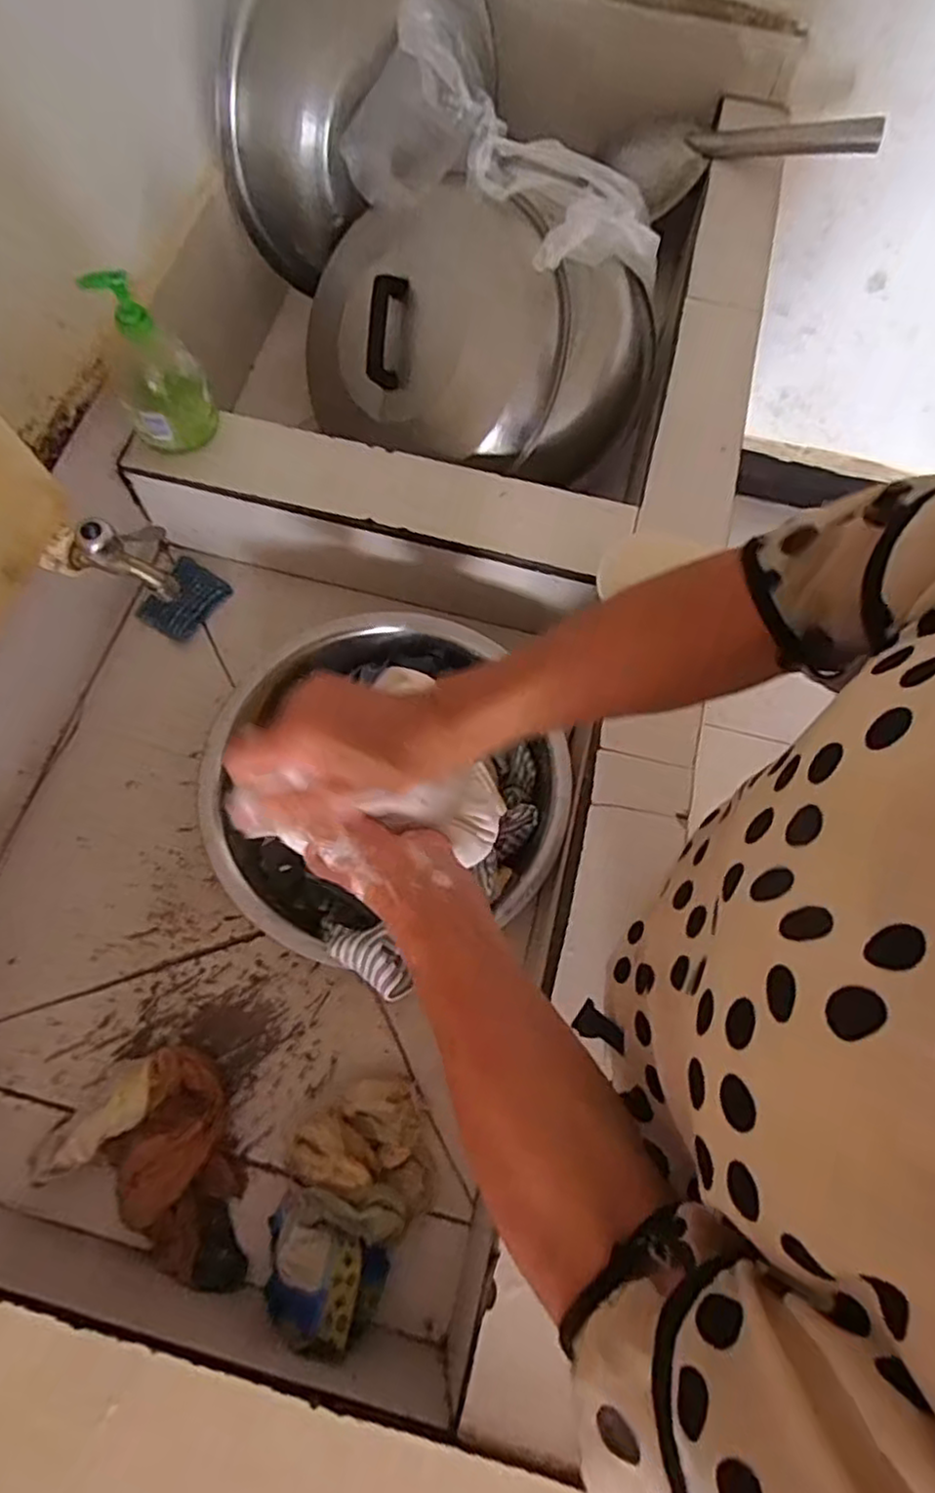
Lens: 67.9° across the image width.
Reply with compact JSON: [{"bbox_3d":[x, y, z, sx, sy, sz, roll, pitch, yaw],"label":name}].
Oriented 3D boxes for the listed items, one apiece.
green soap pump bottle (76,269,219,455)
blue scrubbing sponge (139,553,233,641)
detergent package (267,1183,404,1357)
[{"bbox_3d":[-0.302,-0.368,0.659,0.080,0.154,0.075,-23,71,-9],"label":"green soap pump bottle"},{"bbox_3d":[-0.337,-0.175,0.818,0.079,0.015,0.096,32,72,11],"label":"blue scrubbing sponge"},{"bbox_3d":[-0.109,0.408,0.547,0.103,0.098,0.098,6,69,1],"label":"detergent package"}]

